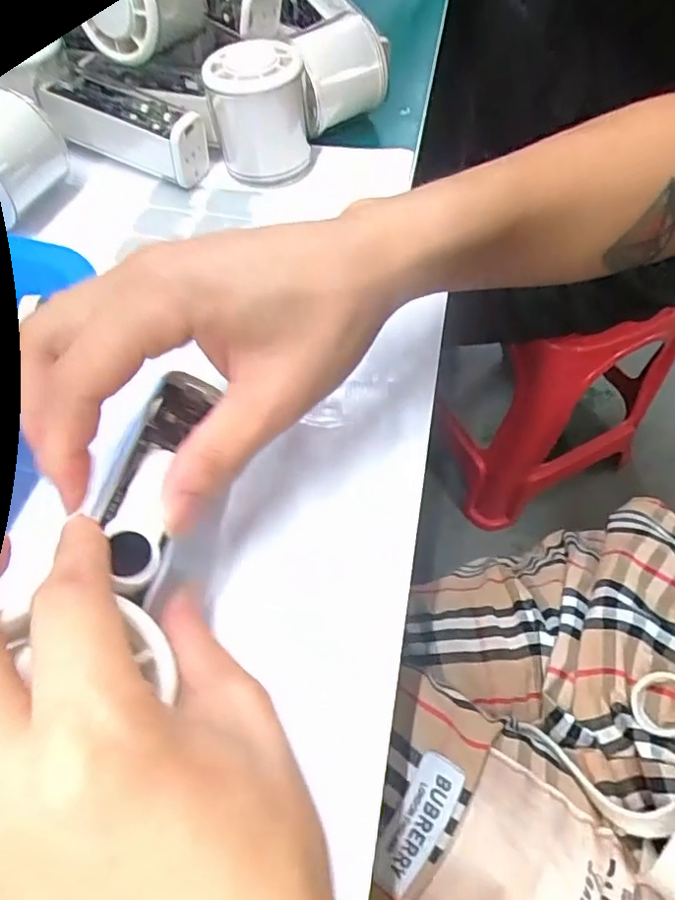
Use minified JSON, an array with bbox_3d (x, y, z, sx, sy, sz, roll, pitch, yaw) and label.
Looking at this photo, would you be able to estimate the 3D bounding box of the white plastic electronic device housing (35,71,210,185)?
[{"bbox_3d":[-0.130,-0.199,0.341,0.102,0.042,0.029,20,61,14],"label":"white plastic electronic device housing"}]

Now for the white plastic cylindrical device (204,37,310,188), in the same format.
[{"bbox_3d":[-0.046,-0.199,0.335,0.058,0.064,0.051,-7,59,-2],"label":"white plastic cylindrical device"}]

